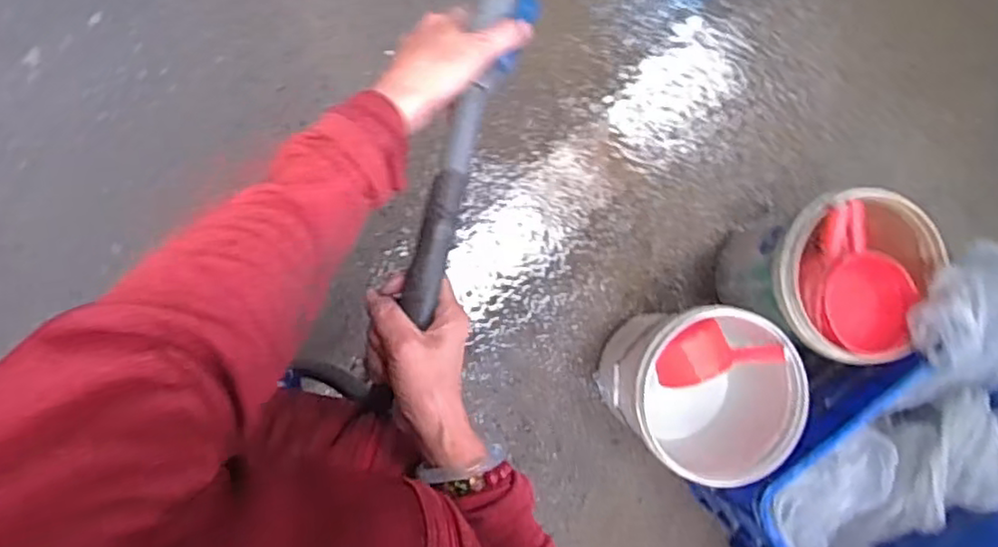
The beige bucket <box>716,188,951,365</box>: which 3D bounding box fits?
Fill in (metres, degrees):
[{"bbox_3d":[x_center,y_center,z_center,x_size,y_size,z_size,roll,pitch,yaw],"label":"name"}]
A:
[{"bbox_3d":[0.650,0.003,1.366,0.300,0.355,0.298,0,90,-9],"label":"beige bucket"}]

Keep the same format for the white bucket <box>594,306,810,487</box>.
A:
[{"bbox_3d":[0.395,0.226,1.353,0.342,0.336,0.312,30,87,-7],"label":"white bucket"}]

